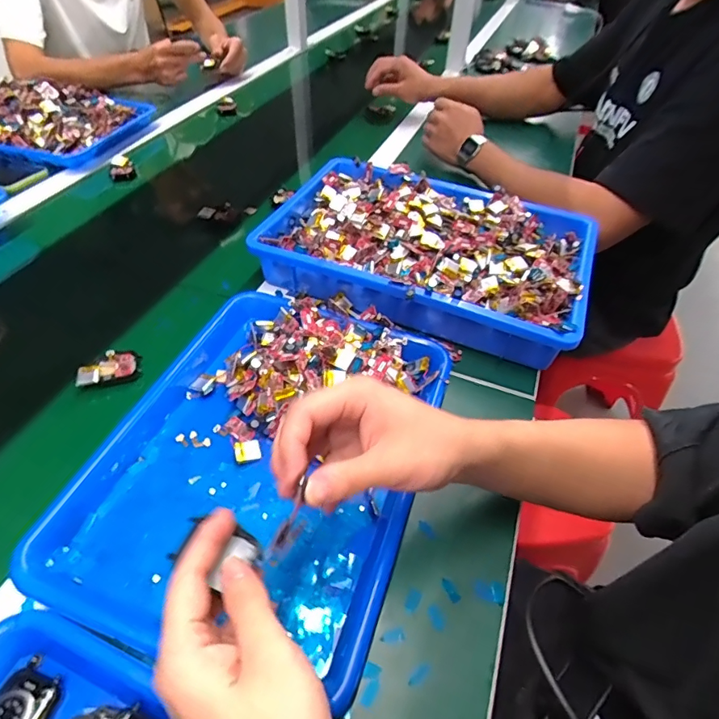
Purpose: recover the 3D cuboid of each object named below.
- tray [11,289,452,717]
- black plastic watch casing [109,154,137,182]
[{"bbox_3d":[-0.078,0.068,0.392,0.257,0.038,0.321,17,49,10],"label":"tray"},{"bbox_3d":[-0.393,-0.316,0.760,0.041,0.026,0.041,-19,52,-20],"label":"black plastic watch casing"}]

